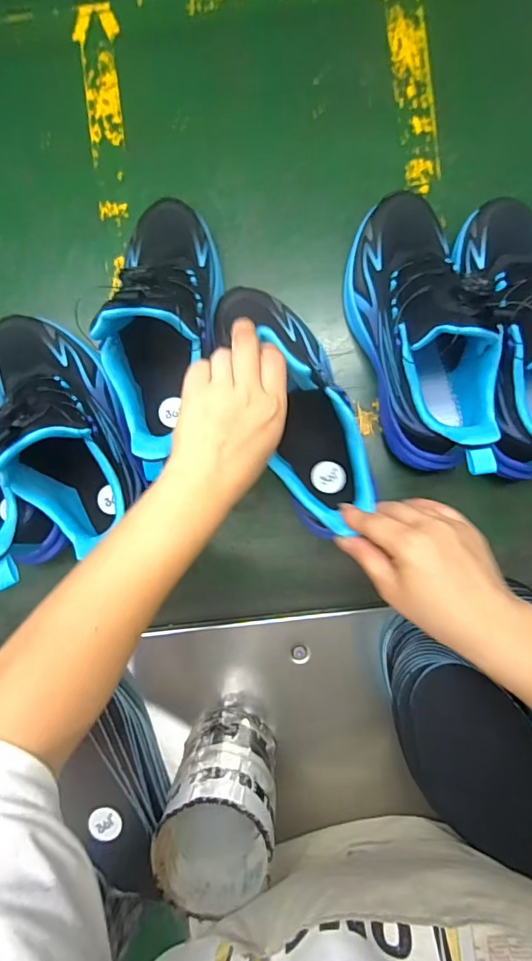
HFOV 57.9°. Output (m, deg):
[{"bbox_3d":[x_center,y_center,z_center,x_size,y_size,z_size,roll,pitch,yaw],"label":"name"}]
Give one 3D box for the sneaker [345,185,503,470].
[{"bbox_3d":[0.129,-0.123,0.392,0.082,0.139,0.231,-18,89,2],"label":"sneaker"}]

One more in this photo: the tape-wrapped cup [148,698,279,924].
[{"bbox_3d":[-0.033,0.251,0.378,0.080,0.112,0.088,11,90,2],"label":"tape-wrapped cup"}]

